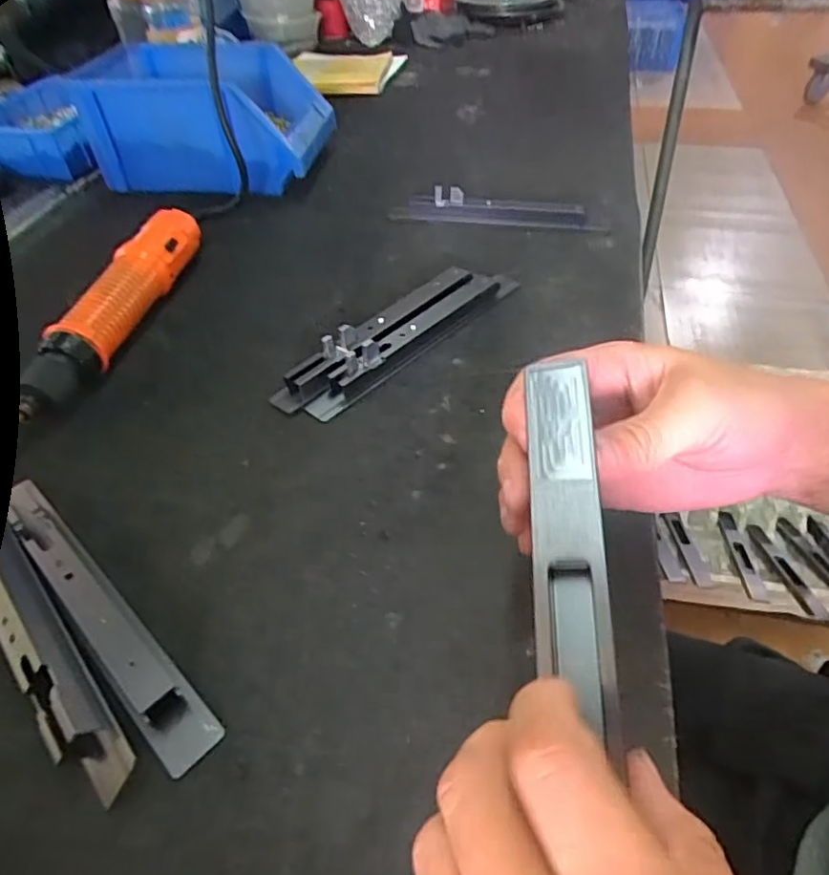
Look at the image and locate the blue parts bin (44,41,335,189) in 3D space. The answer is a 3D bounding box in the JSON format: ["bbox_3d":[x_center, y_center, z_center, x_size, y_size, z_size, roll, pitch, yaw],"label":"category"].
[{"bbox_3d":[-0.223,-0.352,0.667,0.237,0.113,0.152,6,46,9],"label":"blue parts bin"}]

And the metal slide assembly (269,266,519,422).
[{"bbox_3d":[-0.007,-0.086,0.457,0.052,0.027,0.221,31,55,29],"label":"metal slide assembly"}]

